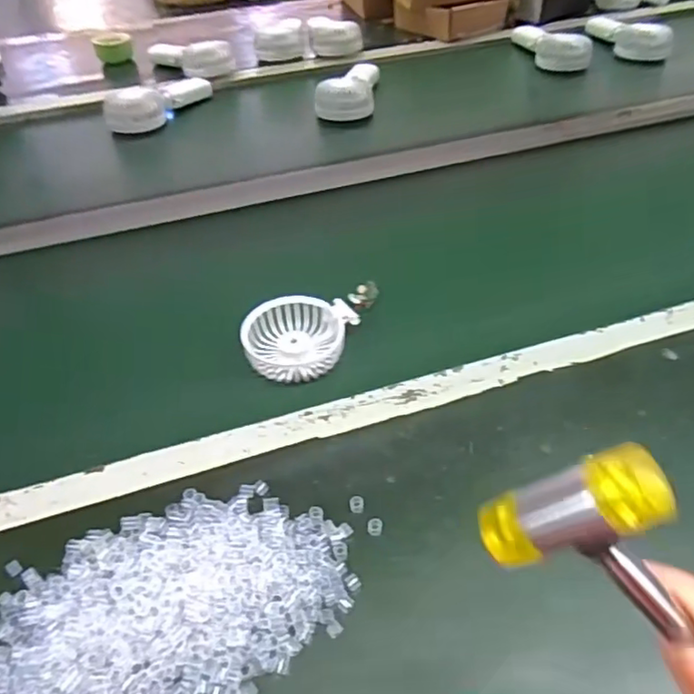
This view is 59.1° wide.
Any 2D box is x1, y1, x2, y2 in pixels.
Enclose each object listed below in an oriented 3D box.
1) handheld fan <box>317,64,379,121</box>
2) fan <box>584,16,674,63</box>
[{"bbox_3d":[0.003,-0.414,0.978,0.090,0.046,0.149,4,45,6],"label":"handheld fan"},{"bbox_3d":[0.502,-0.560,1.104,0.063,0.055,0.170,-25,49,-21],"label":"fan"}]

